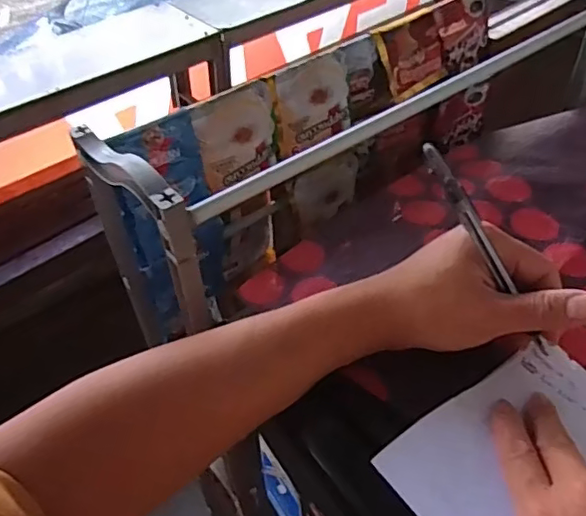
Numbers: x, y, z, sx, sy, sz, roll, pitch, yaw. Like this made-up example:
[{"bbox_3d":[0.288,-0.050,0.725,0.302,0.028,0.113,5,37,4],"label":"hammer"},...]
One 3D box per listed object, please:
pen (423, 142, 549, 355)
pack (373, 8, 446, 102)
[{"bbox_3d":[0.119,-0.001,0.340,0.010,0.162,0.010,-13,31,45],"label":"pen"},{"bbox_3d":[0.129,-0.215,0.599,0.080,0.071,0.008,-31,19,-24],"label":"pack"}]

